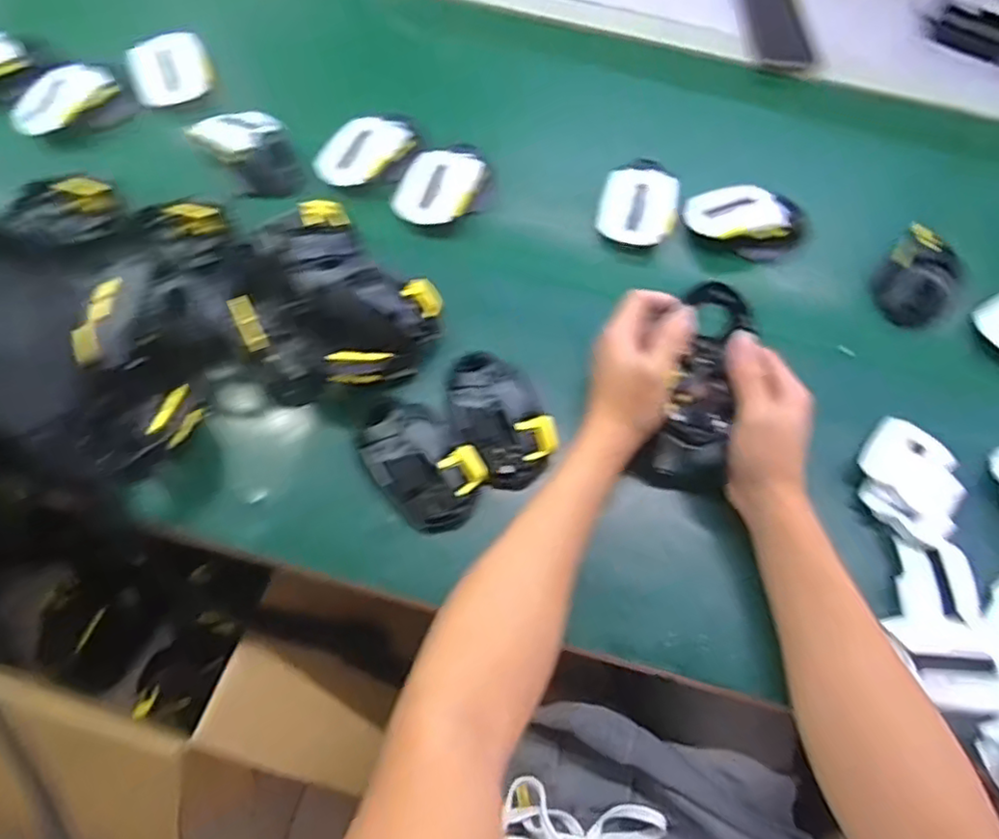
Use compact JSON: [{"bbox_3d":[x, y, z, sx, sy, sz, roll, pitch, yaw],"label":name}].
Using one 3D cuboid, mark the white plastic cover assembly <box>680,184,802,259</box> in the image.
[{"bbox_3d":[0.241,-0.192,0.641,0.103,0.048,0.065,10,75,18],"label":"white plastic cover assembly"}]

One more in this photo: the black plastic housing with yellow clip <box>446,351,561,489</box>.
[{"bbox_3d":[0.001,-0.008,0.512,0.076,0.035,0.116,-20,64,-13],"label":"black plastic housing with yellow clip"}]

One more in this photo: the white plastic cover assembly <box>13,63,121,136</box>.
[{"bbox_3d":[-0.425,-0.316,0.629,0.048,0.022,0.100,39,66,17],"label":"white plastic cover assembly"}]

